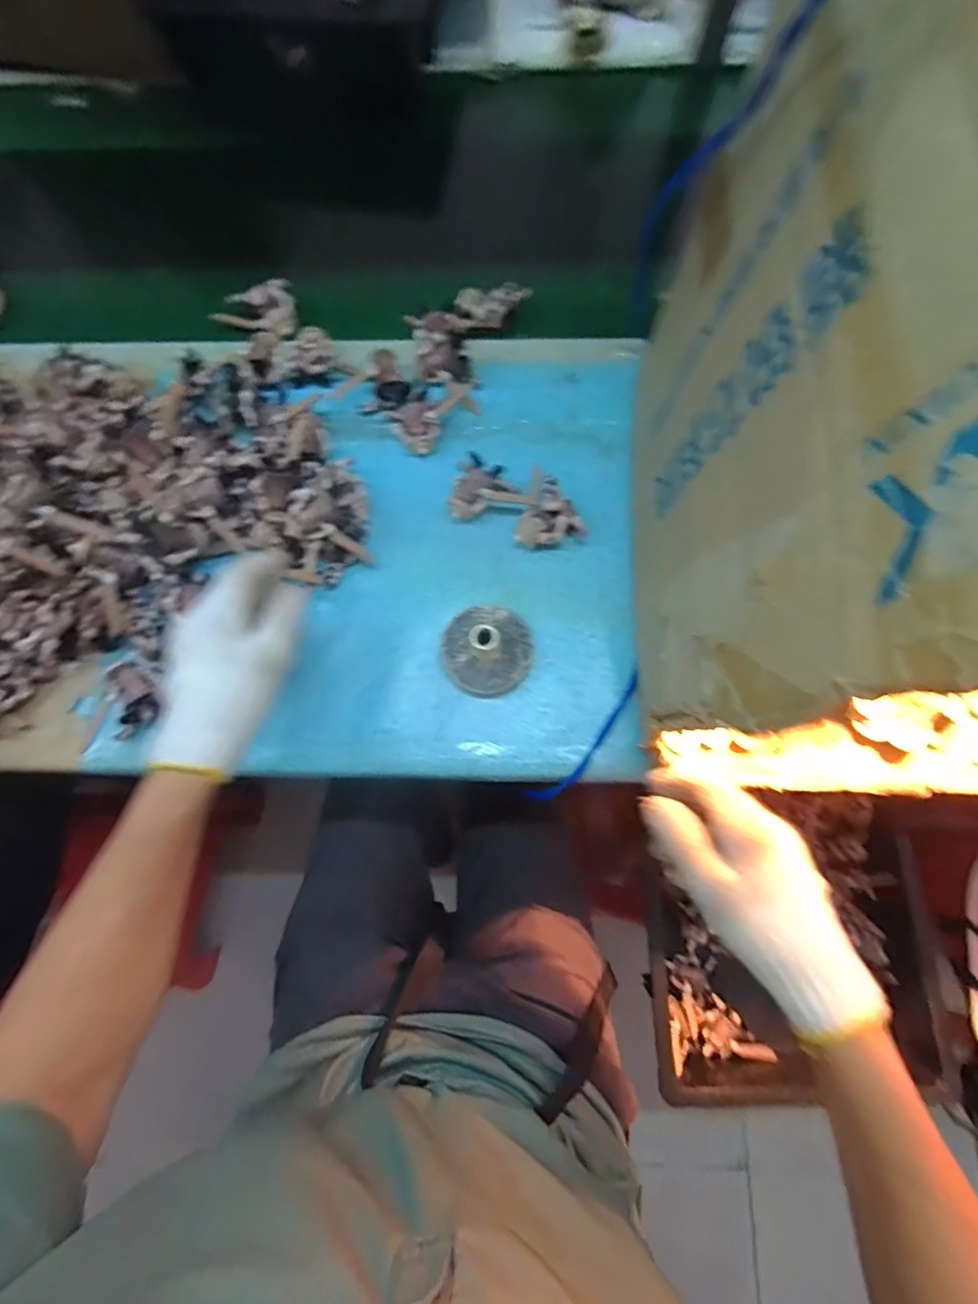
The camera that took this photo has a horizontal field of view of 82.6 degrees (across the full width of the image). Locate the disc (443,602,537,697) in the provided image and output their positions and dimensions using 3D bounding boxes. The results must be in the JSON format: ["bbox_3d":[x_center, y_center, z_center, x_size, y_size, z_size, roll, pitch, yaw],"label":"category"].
[{"bbox_3d":[-0.002,-0.005,0.473,0.077,0.044,0.078,0,75,2],"label":"disc"}]

